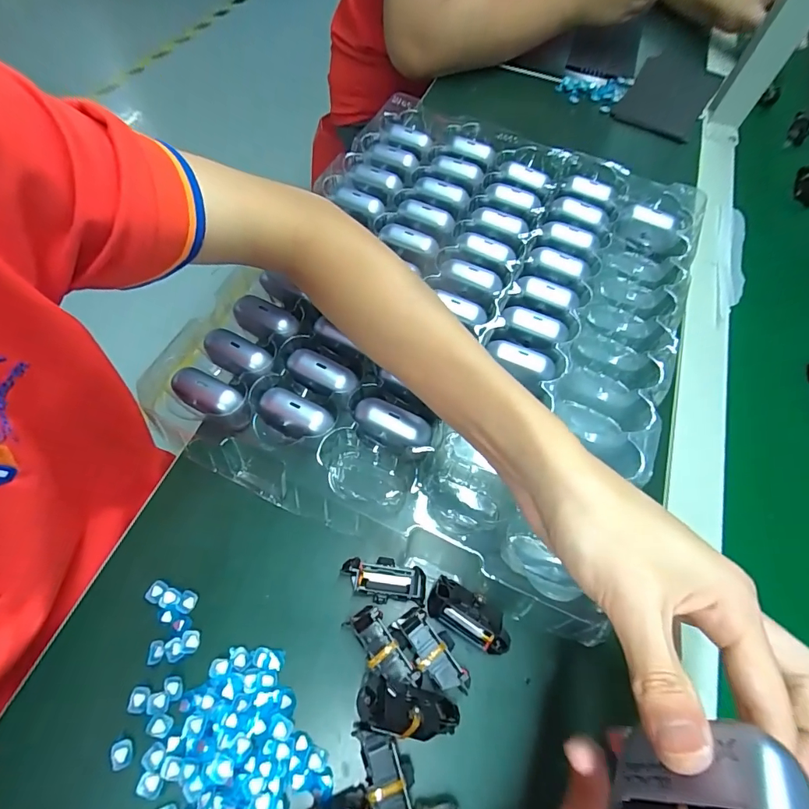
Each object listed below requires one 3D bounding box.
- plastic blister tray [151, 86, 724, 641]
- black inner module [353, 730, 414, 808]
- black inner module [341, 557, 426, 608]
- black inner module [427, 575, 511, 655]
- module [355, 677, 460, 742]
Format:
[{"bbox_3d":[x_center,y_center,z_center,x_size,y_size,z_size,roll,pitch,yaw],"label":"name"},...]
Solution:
[{"bbox_3d":[0.047,-0.095,0.386,0.353,0.041,0.431,23,63,9],"label":"plastic blister tray"},{"bbox_3d":[-0.008,0.200,0.236,0.024,0.023,0.047,-14,64,-11],"label":"black inner module"},{"bbox_3d":[-0.013,0.114,0.283,0.053,0.022,0.025,6,62,0],"label":"black inner module"},{"bbox_3d":[0.041,0.134,0.277,0.055,0.029,0.026,29,64,11],"label":"black inner module"},{"bbox_3d":[0.003,0.168,0.239,0.055,0.018,0.024,17,62,-9],"label":"module"}]

